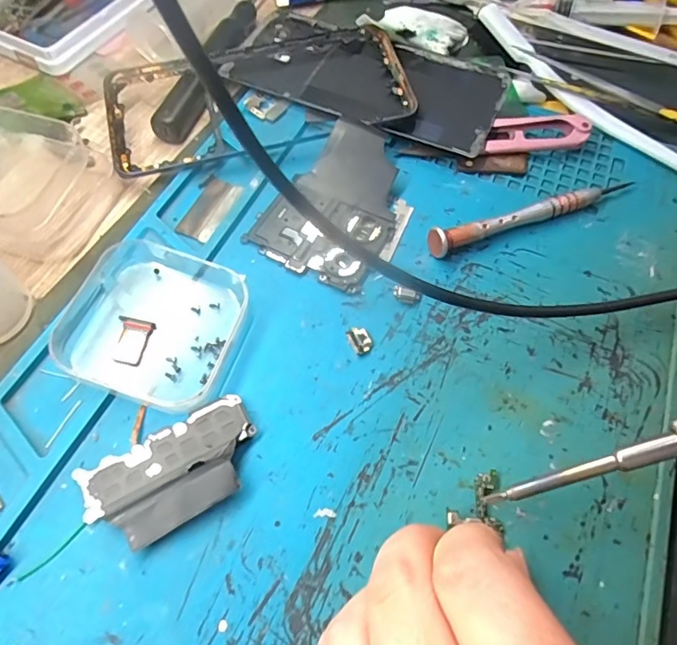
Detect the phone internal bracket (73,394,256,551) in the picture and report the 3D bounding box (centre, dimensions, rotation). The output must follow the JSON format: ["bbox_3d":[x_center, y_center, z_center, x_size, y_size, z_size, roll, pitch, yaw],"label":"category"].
[{"bbox_3d":[-0.058,0.053,0.177,0.061,0.007,0.034,-28,67,-17],"label":"phone internal bracket"}]

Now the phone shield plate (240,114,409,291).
[{"bbox_3d":[0.002,-0.059,0.237,0.063,0.013,0.083,26,63,11],"label":"phone shield plate"}]

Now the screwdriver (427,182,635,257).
[{"bbox_3d":[0.096,-0.053,0.240,0.114,0.012,0.010,-19,64,-13],"label":"screwdriver"}]

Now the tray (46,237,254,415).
[{"bbox_3d":[-0.075,-0.003,0.202,0.063,0.016,0.066,17,62,6],"label":"tray"}]

